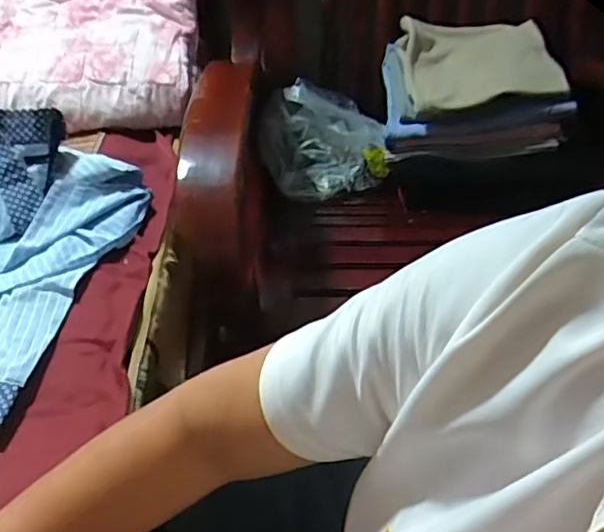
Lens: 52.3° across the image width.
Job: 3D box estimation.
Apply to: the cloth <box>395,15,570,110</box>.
[{"bbox_3d":[0.283,-0.340,0.990,0.238,0.055,0.213,-3,43,-4],"label":"cloth"}]

